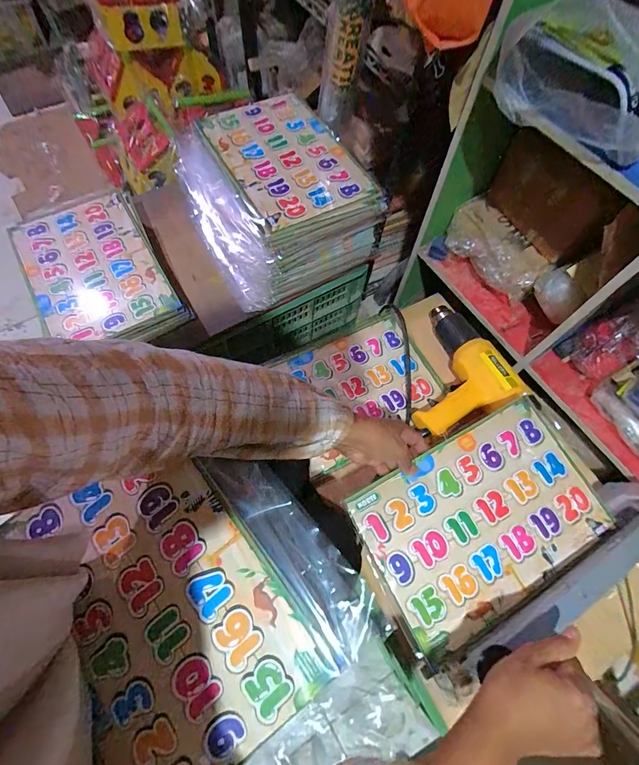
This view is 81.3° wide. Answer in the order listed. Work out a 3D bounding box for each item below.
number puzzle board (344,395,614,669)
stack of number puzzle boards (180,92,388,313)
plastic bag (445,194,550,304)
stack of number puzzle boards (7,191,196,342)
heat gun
[{"bbox_3d":[0.211,0.169,0.475,0.300,0.004,0.198,-26,76,-13],"label":"number puzzle board"},{"bbox_3d":[-0.086,-0.339,0.697,0.273,0.161,0.308,-28,70,-13],"label":"stack of number puzzle boards"},{"bbox_3d":[0.311,-0.241,0.657,0.090,0.073,0.187,-40,73,-18],"label":"plastic bag"},{"bbox_3d":[-0.385,-0.190,0.649,0.209,0.061,0.300,-29,70,-14],"label":"stack of number puzzle boards"},{"bbox_3d":[0.204,-0.028,0.622,0.180,0.066,0.204,-19,68,-10],"label":"heat gun"}]

